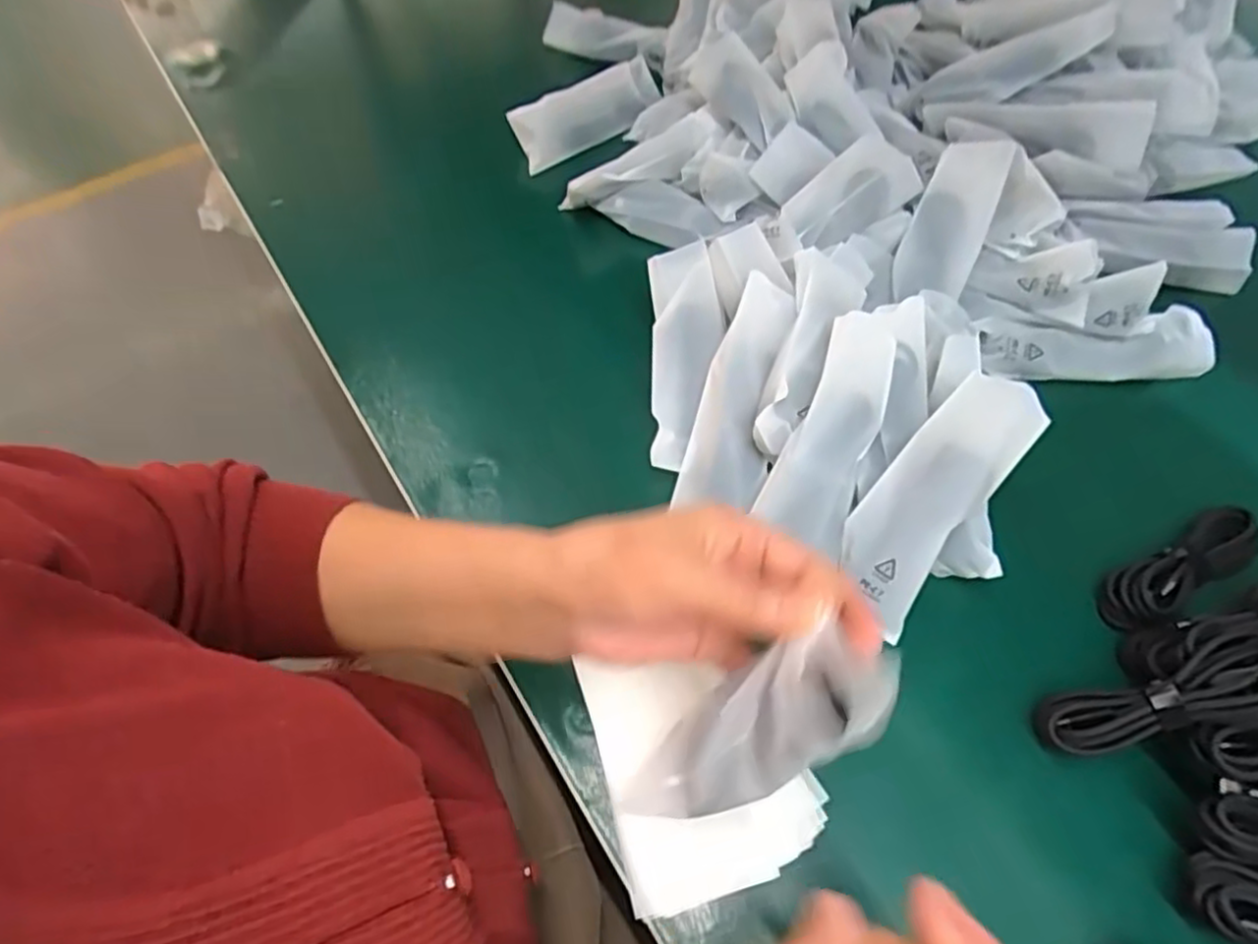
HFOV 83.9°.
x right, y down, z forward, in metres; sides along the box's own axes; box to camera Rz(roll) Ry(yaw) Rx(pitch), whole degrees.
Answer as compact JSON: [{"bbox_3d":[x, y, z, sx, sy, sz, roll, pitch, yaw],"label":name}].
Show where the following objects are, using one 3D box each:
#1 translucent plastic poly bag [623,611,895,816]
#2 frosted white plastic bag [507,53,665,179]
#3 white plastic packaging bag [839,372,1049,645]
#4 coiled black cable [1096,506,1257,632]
[{"bbox_3d":[0.047,0.114,0.294,0.029,0.147,0.042,3,50,-41],"label":"translucent plastic poly bag"},{"bbox_3d":[-0.035,-0.312,0.612,0.132,0.050,0.017,-29,33,-11],"label":"frosted white plastic bag"},{"bbox_3d":[0.167,0.013,0.388,0.053,0.018,0.144,36,95,21],"label":"white plastic packaging bag"},{"bbox_3d":[0.318,0.056,0.403,0.107,0.020,0.033,-26,62,-13],"label":"coiled black cable"}]

